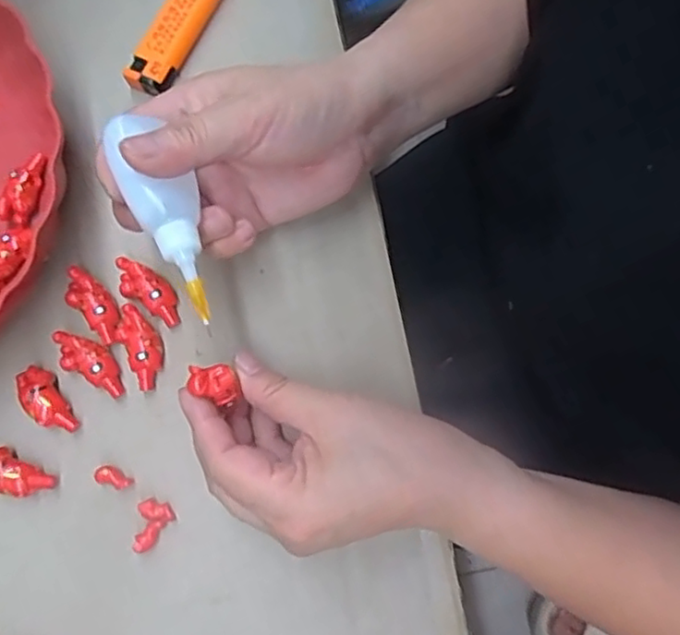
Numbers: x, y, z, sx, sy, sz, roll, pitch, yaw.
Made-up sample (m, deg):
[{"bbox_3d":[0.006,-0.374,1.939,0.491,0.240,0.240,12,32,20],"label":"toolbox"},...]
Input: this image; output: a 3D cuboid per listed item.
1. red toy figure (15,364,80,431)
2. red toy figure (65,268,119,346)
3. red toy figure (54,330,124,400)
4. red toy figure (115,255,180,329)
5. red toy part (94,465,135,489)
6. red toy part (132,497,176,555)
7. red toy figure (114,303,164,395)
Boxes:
[{"bbox_3d":[-0.148,0.042,0.319,0.017,0.013,0.039,-36,80,-6],"label":"red toy figure"},{"bbox_3d":[-0.125,-0.006,0.327,0.018,0.013,0.040,-42,81,-7],"label":"red toy figure"},{"bbox_3d":[-0.125,0.022,0.321,0.041,0.012,0.019,28,81,6],"label":"red toy figure"},{"bbox_3d":[-0.097,-0.013,0.324,0.040,0.011,0.018,34,81,7],"label":"red toy figure"},{"bbox_3d":[-0.110,0.078,0.311,0.018,0.007,0.009,16,80,4],"label":"red toy part"},{"bbox_3d":[-0.092,0.098,0.304,0.017,0.006,0.024,40,82,8],"label":"red toy part"},{"bbox_3d":[-0.099,0.014,0.318,0.019,0.011,0.041,-29,80,-4],"label":"red toy figure"}]

